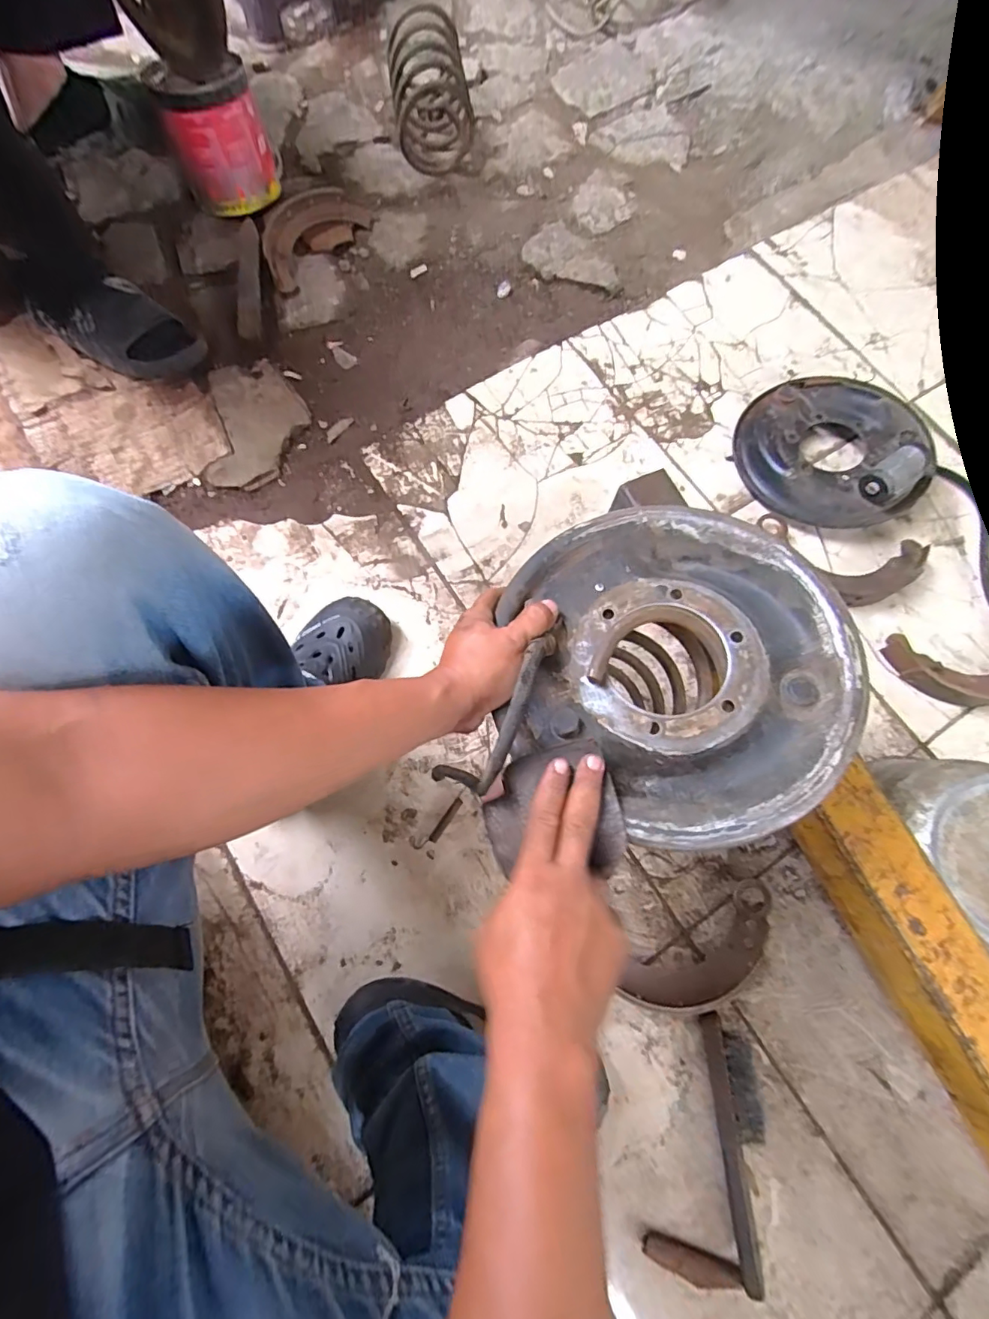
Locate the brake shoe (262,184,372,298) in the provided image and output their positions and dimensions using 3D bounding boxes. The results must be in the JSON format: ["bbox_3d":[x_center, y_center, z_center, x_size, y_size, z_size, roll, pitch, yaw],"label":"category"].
[{"bbox_3d":[-0.339,-0.746,0.928,0.134,0.046,0.223,36,77,10],"label":"brake shoe"}]

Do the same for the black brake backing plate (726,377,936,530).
[{"bbox_3d":[0.494,-0.317,0.773,0.231,0.086,0.248,0,74,0],"label":"black brake backing plate"}]

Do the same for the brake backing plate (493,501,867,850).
[{"bbox_3d":[0.135,-0.001,0.401,0.240,0.048,0.261,3,74,1],"label":"brake backing plate"}]

